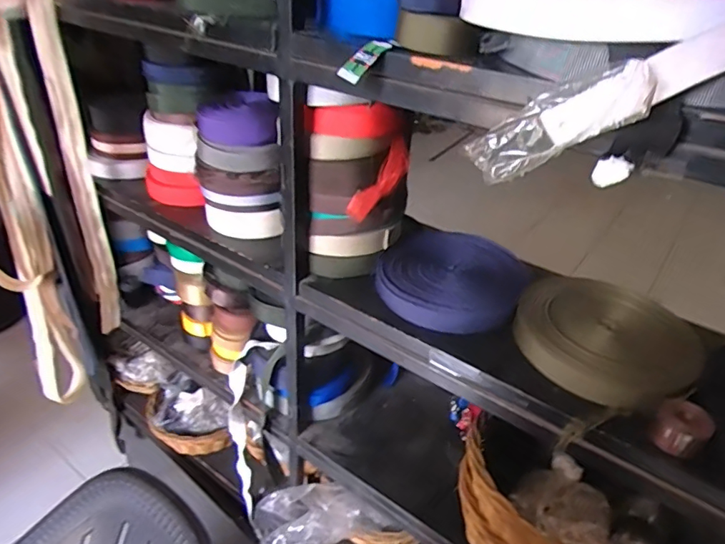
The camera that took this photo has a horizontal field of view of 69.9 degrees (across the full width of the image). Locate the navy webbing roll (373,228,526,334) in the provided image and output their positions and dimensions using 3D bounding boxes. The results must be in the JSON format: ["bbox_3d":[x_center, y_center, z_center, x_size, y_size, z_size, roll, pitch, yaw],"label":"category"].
[{"bbox_3d":[0.102,0.004,0.599,0.162,0.024,0.176,3,32,-2],"label":"navy webbing roll"}]

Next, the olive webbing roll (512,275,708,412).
[{"bbox_3d":[0.238,0.064,0.520,0.138,0.041,0.168,-25,42,-38],"label":"olive webbing roll"}]

